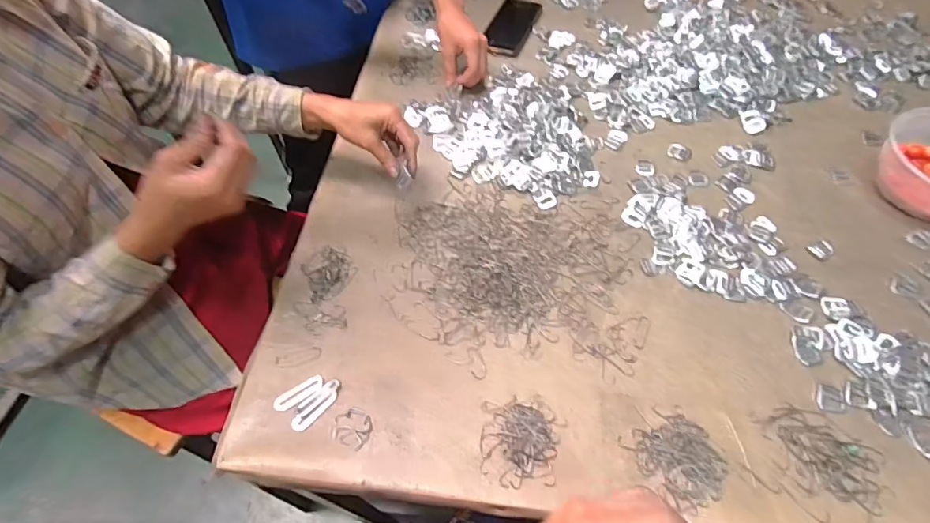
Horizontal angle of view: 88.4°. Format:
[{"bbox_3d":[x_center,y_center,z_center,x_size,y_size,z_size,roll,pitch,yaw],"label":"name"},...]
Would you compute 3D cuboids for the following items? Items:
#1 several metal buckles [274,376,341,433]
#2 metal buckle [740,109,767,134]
[{"bbox_3d":[-0.167,0.147,0.515,0.061,0.004,0.046,-40,63,-21],"label":"several metal buckles"},{"bbox_3d":[0.432,-0.211,0.714,0.028,0.009,0.045,-4,57,0],"label":"metal buckle"}]

